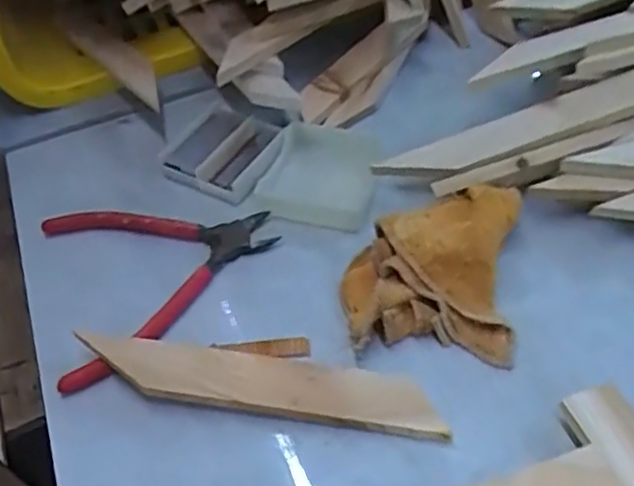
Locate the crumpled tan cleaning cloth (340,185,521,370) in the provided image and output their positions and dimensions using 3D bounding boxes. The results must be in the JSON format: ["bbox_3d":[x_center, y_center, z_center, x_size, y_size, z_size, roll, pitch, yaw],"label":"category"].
[{"bbox_3d":[0.062,0.011,0.363,0.095,0.044,0.095,2,49,9],"label":"crumpled tan cleaning cloth"}]

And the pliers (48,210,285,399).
[{"bbox_3d":[-0.091,0.014,0.398,0.136,0.012,0.126,-18,49,-9],"label":"pliers"}]

